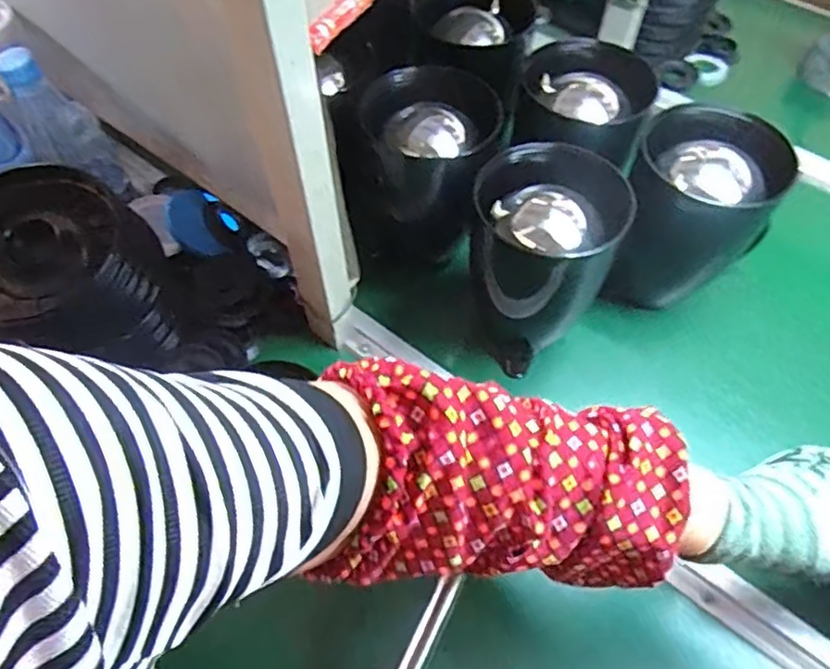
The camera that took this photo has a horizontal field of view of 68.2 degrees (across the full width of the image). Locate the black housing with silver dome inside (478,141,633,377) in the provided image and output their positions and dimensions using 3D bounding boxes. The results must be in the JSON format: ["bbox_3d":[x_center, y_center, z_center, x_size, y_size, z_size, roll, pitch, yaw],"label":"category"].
[{"bbox_3d":[0.114,-0.065,0.579,0.119,0.189,0.120,1,57,-1],"label":"black housing with silver dome inside"}]

